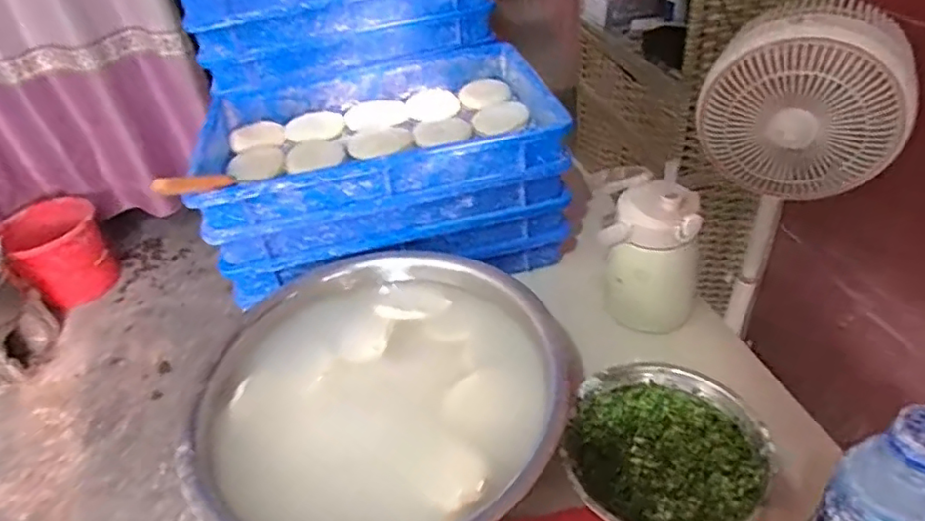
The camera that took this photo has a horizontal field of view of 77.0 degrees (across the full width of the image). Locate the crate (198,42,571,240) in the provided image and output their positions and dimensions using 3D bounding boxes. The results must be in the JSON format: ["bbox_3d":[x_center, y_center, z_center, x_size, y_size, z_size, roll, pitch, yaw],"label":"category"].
[{"bbox_3d":[-0.118,-0.180,0.812,0.464,0.067,0.305,-13,39,-7],"label":"crate"}]

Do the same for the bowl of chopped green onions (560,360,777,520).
[{"bbox_3d":[0.194,0.189,0.565,0.178,0.051,0.185,-4,39,4],"label":"bowl of chopped green onions"}]

